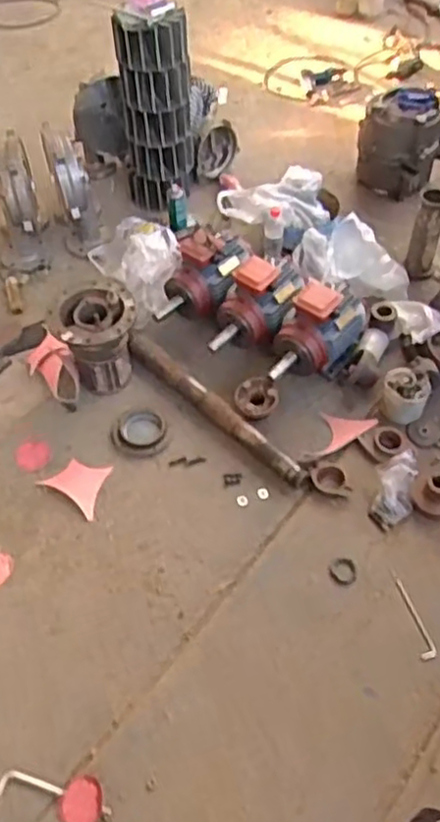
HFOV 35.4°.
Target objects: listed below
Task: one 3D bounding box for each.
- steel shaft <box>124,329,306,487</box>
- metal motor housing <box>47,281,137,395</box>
[{"bbox_3d":[-0.028,-0.031,1.880,0.070,0.063,0.702,-39,60,-24],"label":"steel shaft"},{"bbox_3d":[-0.339,-0.201,1.910,0.225,0.247,0.199,-21,54,-13],"label":"metal motor housing"}]

